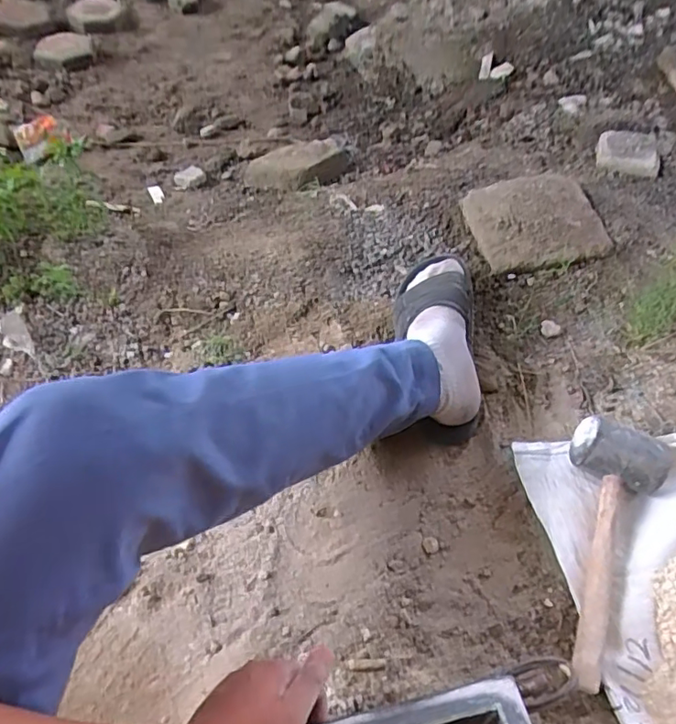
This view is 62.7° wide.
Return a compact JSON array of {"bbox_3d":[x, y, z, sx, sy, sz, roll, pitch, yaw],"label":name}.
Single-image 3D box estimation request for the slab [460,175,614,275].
[{"bbox_3d":[0.326,-0.240,0.925,0.196,0.035,0.193,-9,52,-3],"label":"slab"}]

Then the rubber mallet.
[{"bbox_3d":[0.269,0.186,0.589,0.104,0.064,0.277,23,56,23],"label":"rubber mallet"}]

